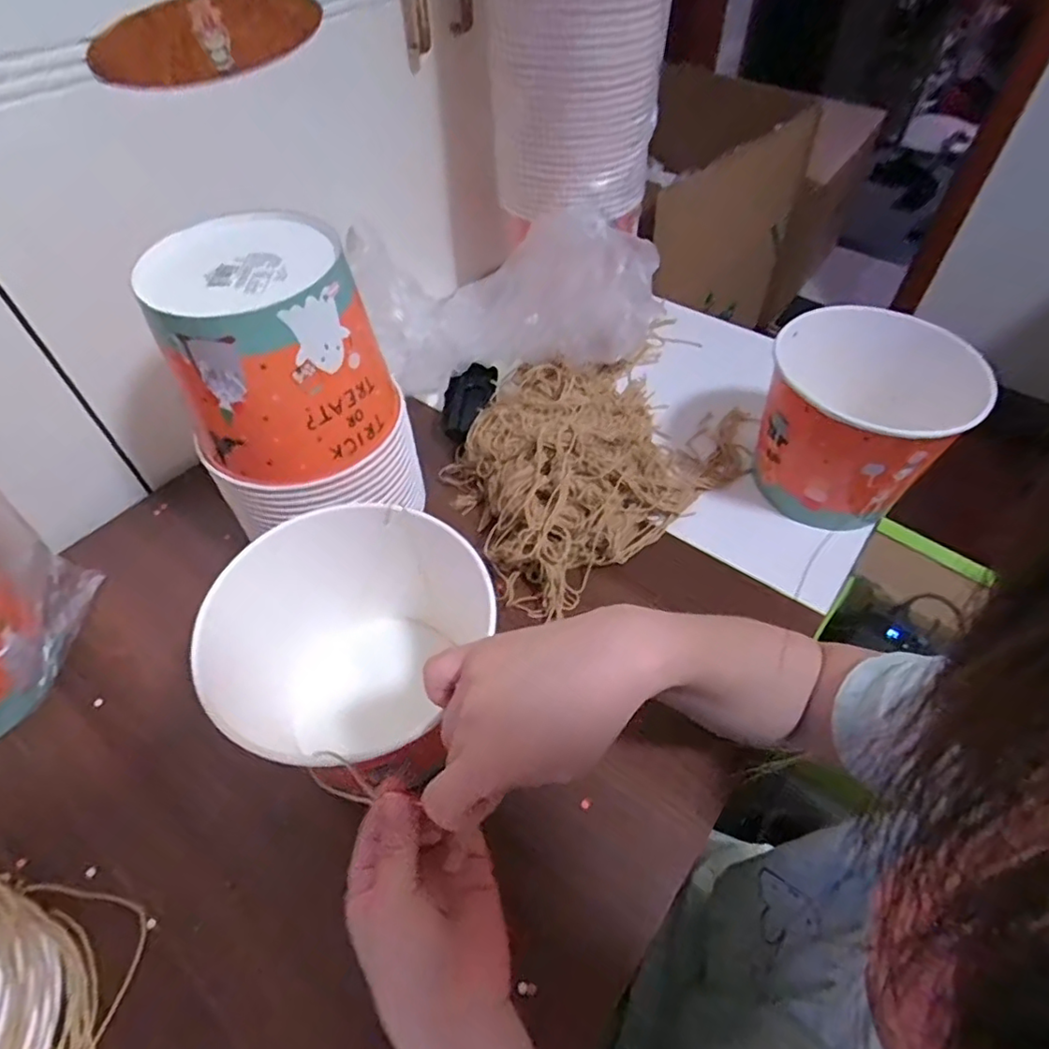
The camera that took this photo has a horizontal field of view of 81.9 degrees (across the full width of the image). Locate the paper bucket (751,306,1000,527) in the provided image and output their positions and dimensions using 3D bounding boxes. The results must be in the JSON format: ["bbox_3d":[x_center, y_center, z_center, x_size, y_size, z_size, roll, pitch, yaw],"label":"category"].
[{"bbox_3d":[0.290,-0.087,0.533,0.157,0.141,0.158,20,53,16],"label":"paper bucket"}]

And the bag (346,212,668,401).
[{"bbox_3d":[-0.023,-0.233,0.607,0.294,0.146,0.127,-7,50,-6],"label":"bag"}]

